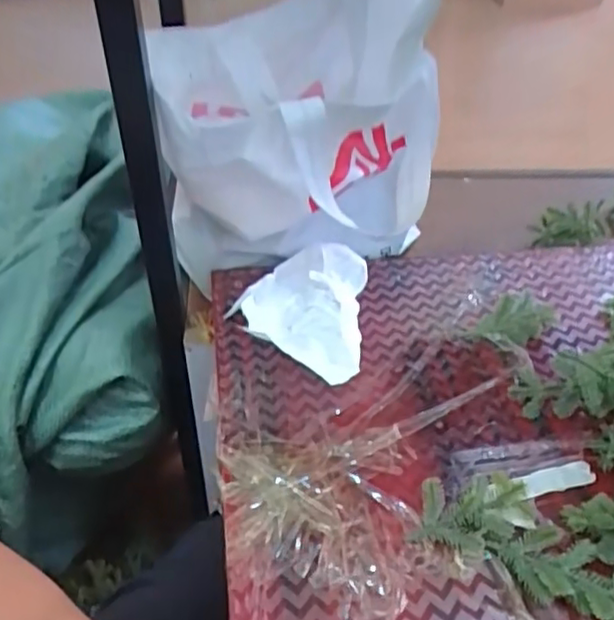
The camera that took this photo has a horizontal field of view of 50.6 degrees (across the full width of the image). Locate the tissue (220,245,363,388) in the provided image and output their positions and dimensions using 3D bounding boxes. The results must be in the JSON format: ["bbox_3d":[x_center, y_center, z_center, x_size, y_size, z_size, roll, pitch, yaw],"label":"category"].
[{"bbox_3d":[-0.006,-0.005,0.557,0.107,0.028,0.139,6,42,4],"label":"tissue"}]

